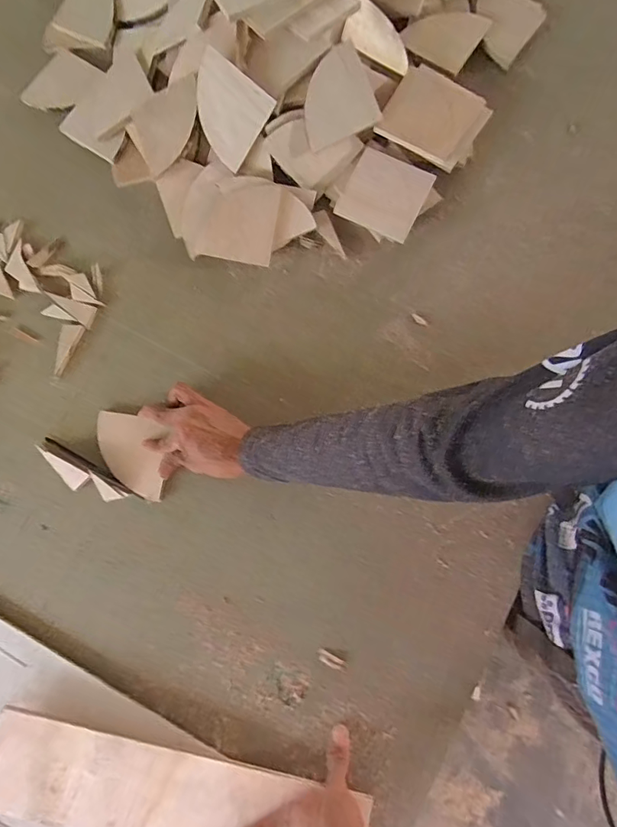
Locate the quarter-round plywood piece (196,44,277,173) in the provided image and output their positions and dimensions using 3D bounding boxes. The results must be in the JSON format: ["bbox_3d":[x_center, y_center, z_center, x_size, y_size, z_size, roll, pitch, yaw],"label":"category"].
[{"bbox_3d":[-0.105,-0.379,0.587,0.095,0.013,0.097,31,109,-14],"label":"quarter-round plywood piece"}]

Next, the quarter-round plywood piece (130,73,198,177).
[{"bbox_3d":[-0.175,-0.365,0.594,0.098,0.009,0.092,-20,87,16],"label":"quarter-round plywood piece"}]

